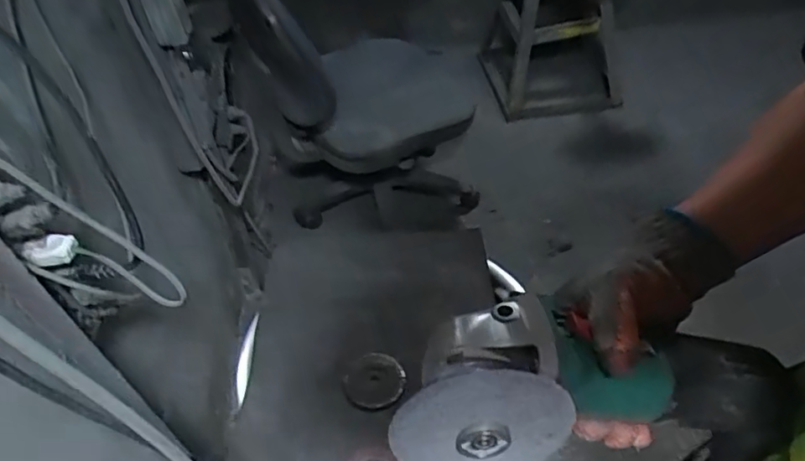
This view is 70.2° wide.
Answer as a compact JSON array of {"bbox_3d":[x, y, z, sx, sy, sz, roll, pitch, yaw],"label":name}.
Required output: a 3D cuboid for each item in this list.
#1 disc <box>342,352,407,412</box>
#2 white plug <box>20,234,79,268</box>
[{"bbox_3d":[-0.044,0.233,0.890,0.094,0.009,0.094,-2,48,2],"label":"disc"},{"bbox_3d":[-0.326,0.018,0.529,0.046,0.016,0.029,-17,49,-12],"label":"white plug"}]

